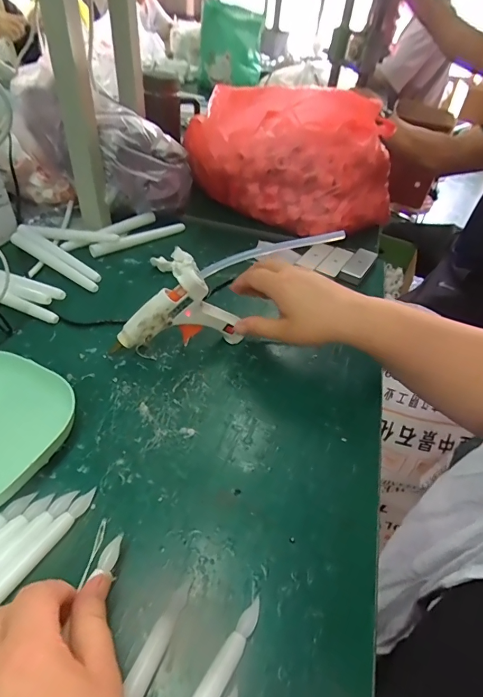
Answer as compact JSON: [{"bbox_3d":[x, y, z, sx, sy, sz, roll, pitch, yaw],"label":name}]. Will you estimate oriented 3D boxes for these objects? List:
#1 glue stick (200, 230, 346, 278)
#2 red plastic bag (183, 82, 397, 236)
[{"bbox_3d":[0.028,-0.094,0.383,0.142,0.011,0.009,-11,44,12],"label":"glue stick"},{"bbox_3d":[0.077,-0.317,0.628,0.323,0.153,0.199,13,44,6],"label":"red plastic bag"}]

